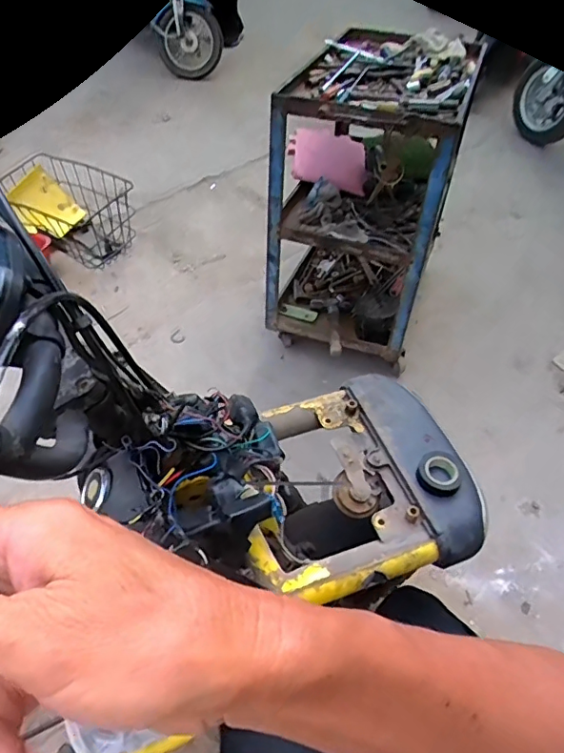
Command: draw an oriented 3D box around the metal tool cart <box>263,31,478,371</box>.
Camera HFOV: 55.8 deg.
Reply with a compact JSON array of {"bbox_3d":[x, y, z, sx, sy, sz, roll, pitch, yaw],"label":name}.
[{"bbox_3d":[0.198,-0.444,1.403,0.433,0.677,0.571,13,50,8],"label":"metal tool cart"}]

